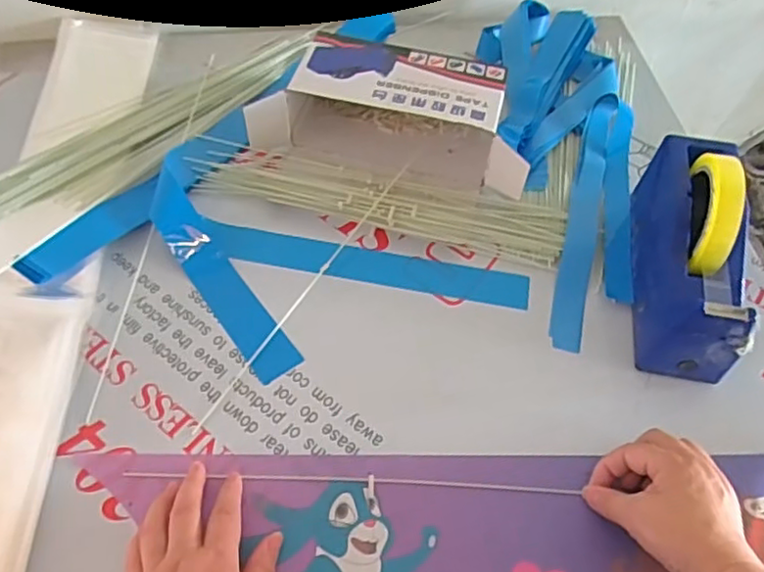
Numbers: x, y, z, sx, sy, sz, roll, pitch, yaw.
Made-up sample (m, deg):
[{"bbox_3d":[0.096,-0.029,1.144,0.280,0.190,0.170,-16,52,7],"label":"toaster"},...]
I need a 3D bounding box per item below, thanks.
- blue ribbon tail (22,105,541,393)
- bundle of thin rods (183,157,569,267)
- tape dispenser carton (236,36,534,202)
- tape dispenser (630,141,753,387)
[{"bbox_3d":[-0.091,-0.012,0.584,0.375,0.032,0.263,33,62,14],"label":"blue ribbon tail"},{"bbox_3d":[-0.005,-0.089,0.639,0.371,0.017,0.078,11,57,4],"label":"bundle of thin rods"},{"bbox_3d":[0.011,-0.176,0.659,0.271,0.074,0.135,11,57,4],"label":"tape dispenser carton"},{"bbox_3d":[0.270,-0.034,0.545,0.068,0.128,0.205,9,56,3],"label":"tape dispenser"}]

